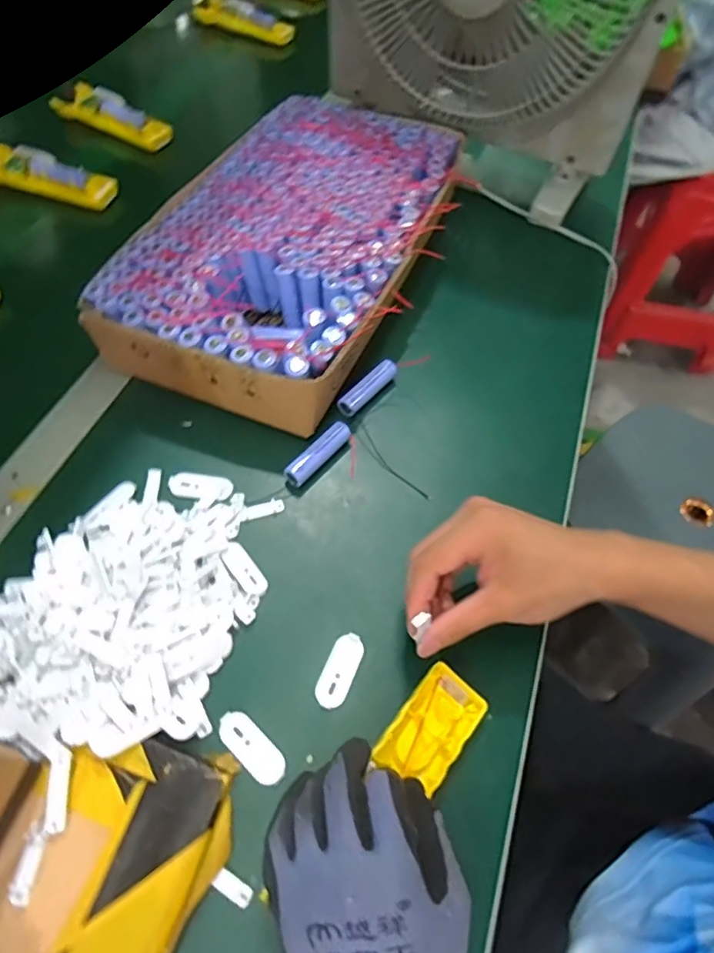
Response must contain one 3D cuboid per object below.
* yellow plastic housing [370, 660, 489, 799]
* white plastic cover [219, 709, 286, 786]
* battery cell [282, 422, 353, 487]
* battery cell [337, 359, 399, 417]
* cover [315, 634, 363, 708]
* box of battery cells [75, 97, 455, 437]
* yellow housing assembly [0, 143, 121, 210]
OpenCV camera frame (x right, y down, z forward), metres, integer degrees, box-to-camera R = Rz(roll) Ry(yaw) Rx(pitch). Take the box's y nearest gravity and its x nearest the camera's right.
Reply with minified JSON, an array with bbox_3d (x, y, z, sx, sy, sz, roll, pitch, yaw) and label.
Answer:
[{"bbox_3d":[0.048,0.157,0.357,0.041,0.016,0.071,35,62,18],"label":"yellow plastic housing"},{"bbox_3d":[-0.065,0.168,0.355,0.050,0.004,0.021,38,63,19],"label":"white plastic cover"},{"bbox_3d":[-0.030,-0.018,0.469,0.018,0.020,0.065,40,63,20],"label":"battery cell"},{"bbox_3d":[0.011,-0.080,0.515,0.019,0.018,0.067,38,63,19],"label":"battery cell"},{"bbox_3d":[-0.011,0.130,0.383,0.020,0.004,0.050,20,58,10],"label":"cover"},{"bbox_3d":[-0.057,-0.235,0.572,0.226,0.073,0.398,19,58,9],"label":"box of battery cells"},{"bbox_3d":[-0.361,-0.353,0.662,0.169,0.035,0.048,13,57,5],"label":"yellow housing assembly"}]

